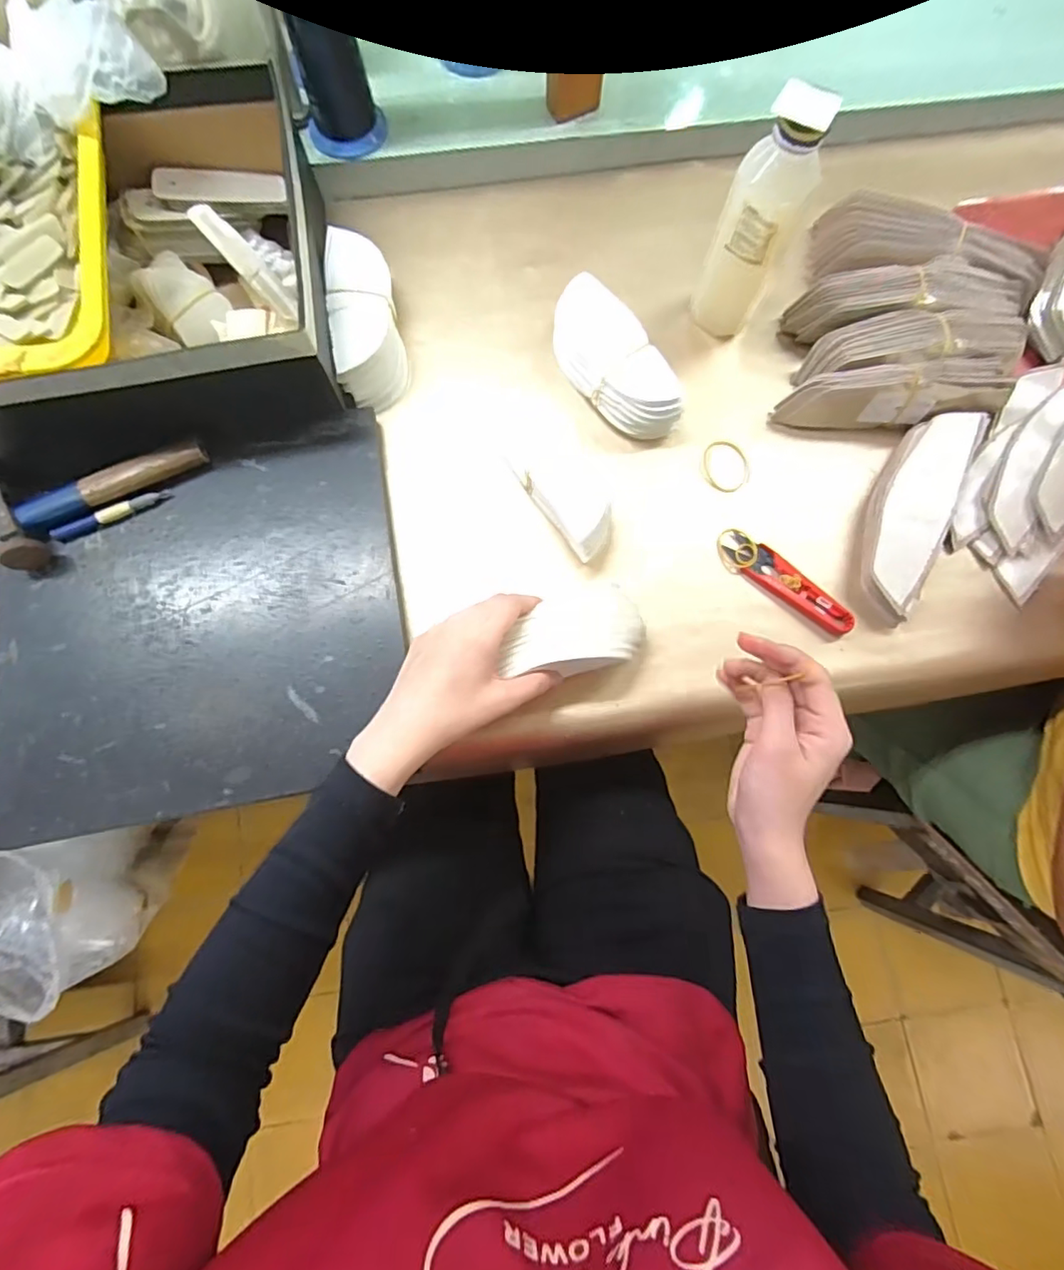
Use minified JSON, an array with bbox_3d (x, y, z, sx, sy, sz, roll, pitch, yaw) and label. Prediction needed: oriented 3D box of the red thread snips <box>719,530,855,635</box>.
[{"bbox_3d":[0.207,-0.043,0.465,0.121,0.012,0.029,40,82,7],"label":"red thread snips"}]

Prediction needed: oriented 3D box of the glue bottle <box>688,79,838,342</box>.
[{"bbox_3d":[0.168,-0.305,0.431,0.056,0.165,0.052,26,80,4],"label":"glue bottle"}]

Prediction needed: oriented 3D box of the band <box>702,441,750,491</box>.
[{"bbox_3d":[0.169,-0.145,0.493,0.042,0.004,0.044,1,84,-6],"label":"band"}]

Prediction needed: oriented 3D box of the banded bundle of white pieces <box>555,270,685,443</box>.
[{"bbox_3d":[0.067,-0.229,0.481,0.059,0.041,0.142,-29,81,-6],"label":"banded bundle of white pieces"}]

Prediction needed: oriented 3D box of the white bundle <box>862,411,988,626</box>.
[{"bbox_3d":[0.308,-0.101,0.460,0.058,0.033,0.169,27,80,5],"label":"white bundle"}]

